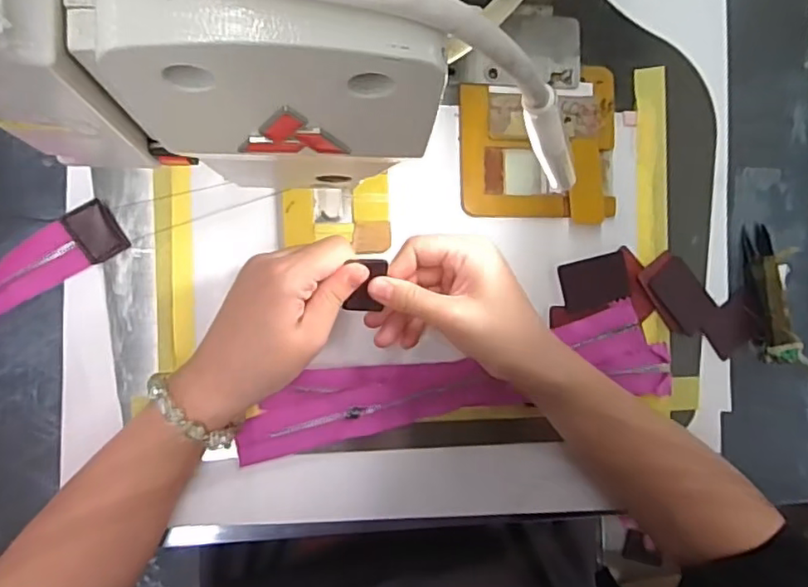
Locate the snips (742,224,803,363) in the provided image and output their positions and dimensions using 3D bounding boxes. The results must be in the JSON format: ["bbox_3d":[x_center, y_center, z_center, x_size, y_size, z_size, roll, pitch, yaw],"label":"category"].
[{"bbox_3d":[0.280,0.000,0.454,0.029,0.009,0.102,-6,89,-9],"label":"snips"}]

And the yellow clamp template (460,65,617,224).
[{"bbox_3d":[0.097,-0.106,0.427,0.113,0.012,0.108,-1,88,-9],"label":"yellow clamp template"}]

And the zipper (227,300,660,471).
[{"bbox_3d":[0.041,0.060,0.414,0.302,0.004,0.062,-8,90,-9],"label":"zipper"}]

